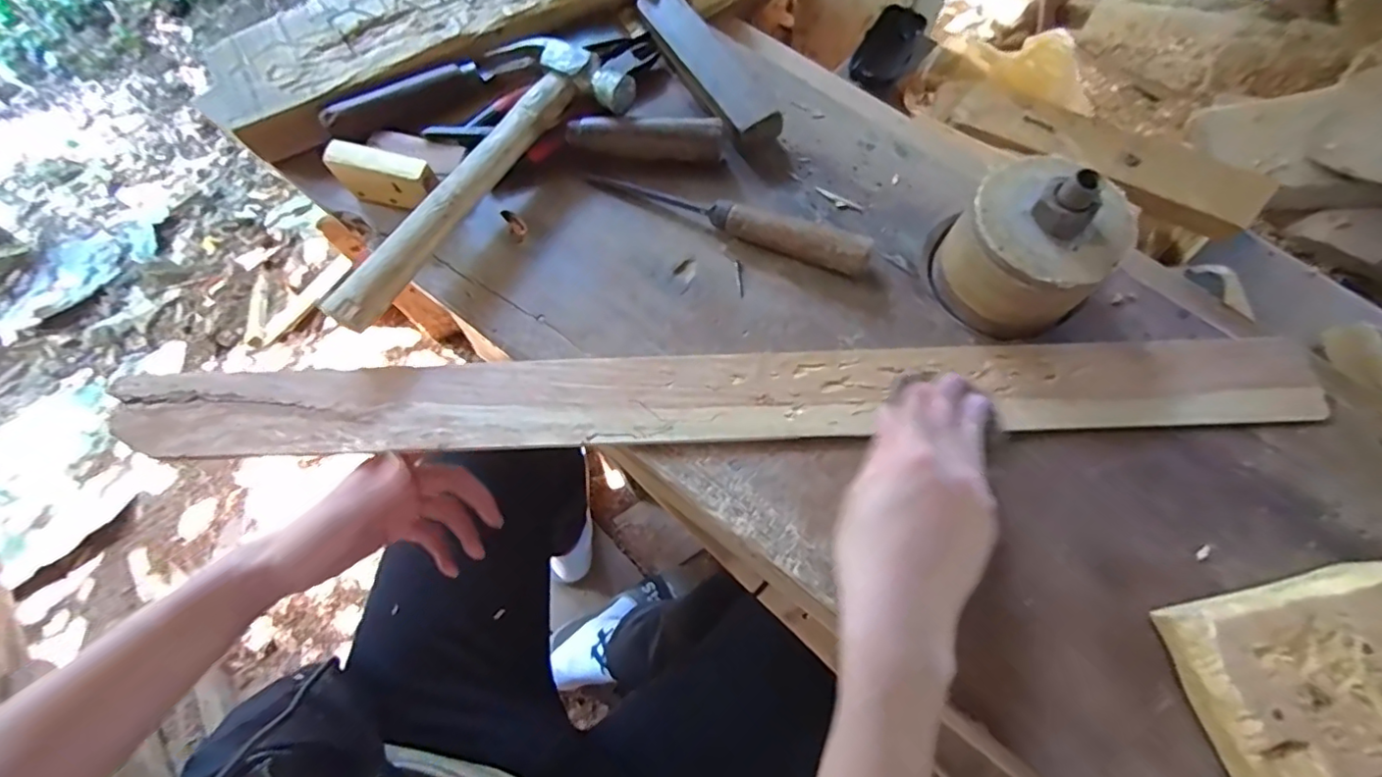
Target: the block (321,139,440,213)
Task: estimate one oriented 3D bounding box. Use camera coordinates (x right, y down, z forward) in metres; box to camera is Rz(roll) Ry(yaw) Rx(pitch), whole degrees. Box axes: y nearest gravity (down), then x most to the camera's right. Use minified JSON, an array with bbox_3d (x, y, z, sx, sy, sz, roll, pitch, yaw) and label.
[{"bbox_3d":[-0.233,-0.161,0.453,0.081,0.049,0.022,15,72,4],"label":"block"}]

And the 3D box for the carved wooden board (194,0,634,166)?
[{"bbox_3d":[-0.189,-0.346,0.519,0.459,0.033,0.131,-28,74,-10],"label":"carved wooden board"}]

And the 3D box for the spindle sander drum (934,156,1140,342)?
[{"bbox_3d":[0.233,-0.098,0.401,0.099,0.098,0.103,-42,77,-13],"label":"spindle sander drum"}]

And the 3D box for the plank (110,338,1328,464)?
[{"bbox_3d":[0.014,0.006,0.407,0.802,0.007,0.066,-2,71,0],"label":"plank"}]

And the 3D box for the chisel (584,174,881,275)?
[{"bbox_3d":[0.027,-0.133,0.446,0.221,0.034,0.024,23,72,7],"label":"chisel"}]

